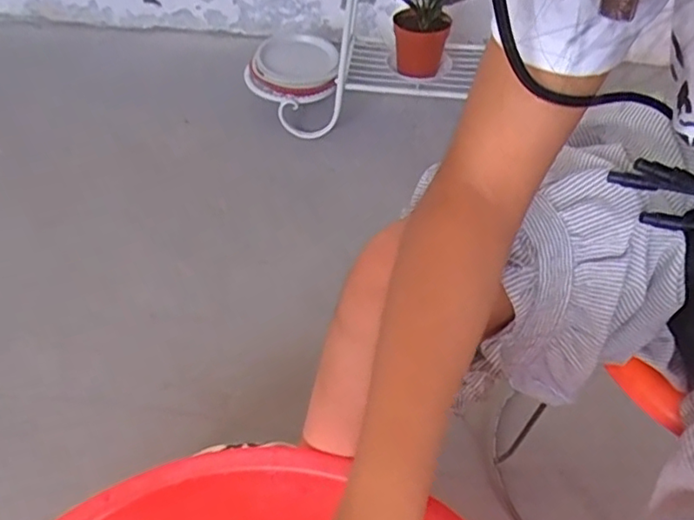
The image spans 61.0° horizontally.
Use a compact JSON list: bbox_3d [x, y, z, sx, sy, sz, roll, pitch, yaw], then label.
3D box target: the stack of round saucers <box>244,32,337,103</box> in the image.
[{"bbox_3d":[-0.106,-0.414,1.240,0.173,0.060,0.204,5,47,5],"label":"stack of round saucers"}]

